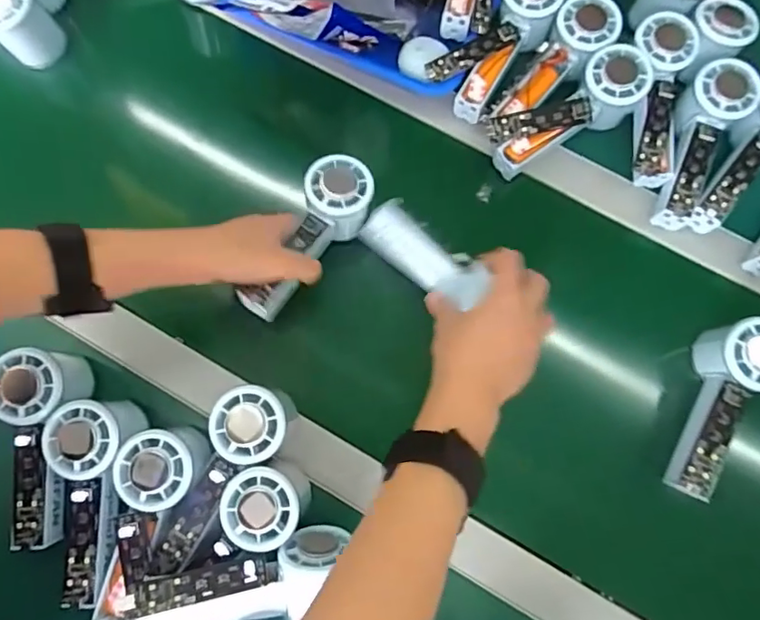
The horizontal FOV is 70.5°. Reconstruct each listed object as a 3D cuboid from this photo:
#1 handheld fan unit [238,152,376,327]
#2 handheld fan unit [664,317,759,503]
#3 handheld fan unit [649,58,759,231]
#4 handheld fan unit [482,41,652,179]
[{"bbox_3d":[-0.057,-0.058,0.466,0.062,0.056,0.152,32,82,8],"label":"handheld fan unit"},{"bbox_3d":[0.284,0.083,0.440,0.055,0.061,0.149,22,76,5],"label":"handheld fan unit"},{"bbox_3d":[0.294,-0.150,0.501,0.055,0.046,0.154,19,91,5],"label":"handheld fan unit"},{"bbox_3d":[0.175,-0.182,0.507,0.157,0.057,0.052,-29,77,7],"label":"handheld fan unit"}]

